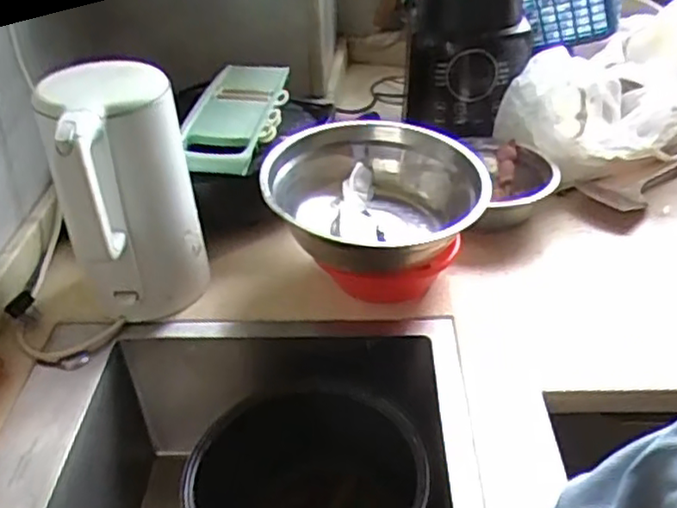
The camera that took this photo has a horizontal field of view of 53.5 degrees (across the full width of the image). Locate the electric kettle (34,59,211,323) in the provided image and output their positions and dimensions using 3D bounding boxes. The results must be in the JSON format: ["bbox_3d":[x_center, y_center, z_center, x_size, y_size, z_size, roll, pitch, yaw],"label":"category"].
[{"bbox_3d":[-0.217,-0.054,0.707,0.129,0.252,0.148,-10,36,-12],"label":"electric kettle"}]

